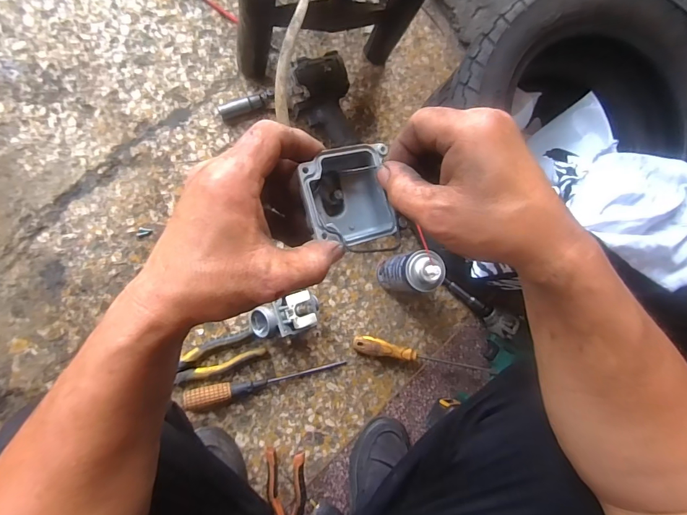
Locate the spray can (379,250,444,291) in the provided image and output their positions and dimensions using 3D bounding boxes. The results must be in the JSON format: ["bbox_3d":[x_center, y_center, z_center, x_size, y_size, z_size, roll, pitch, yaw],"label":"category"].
[{"bbox_3d":[0.098,0.023,0.620,0.056,0.171,0.059,12,85,-12],"label":"spray can"}]

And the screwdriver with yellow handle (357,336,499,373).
[{"bbox_3d":[0.143,0.174,0.690,0.265,0.033,0.028,16,85,-12],"label":"screwdriver with yellow handle"}]

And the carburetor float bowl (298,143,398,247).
[{"bbox_3d":[0.003,-0.040,0.272,0.060,0.040,0.062,-13,90,-9],"label":"carburetor float bowl"}]

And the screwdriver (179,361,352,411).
[{"bbox_3d":[-0.117,0.205,0.637,0.253,0.028,0.039,-6,89,-12],"label":"screwdriver"}]

